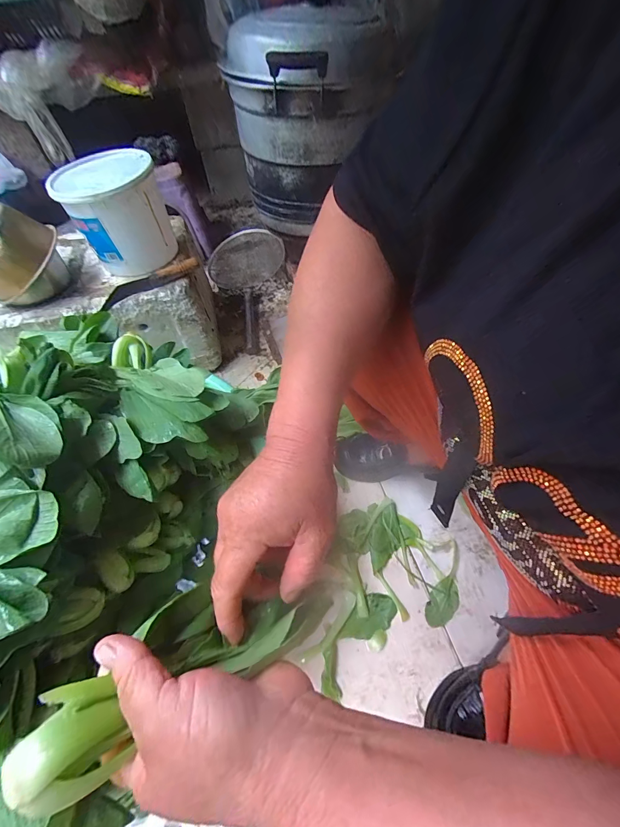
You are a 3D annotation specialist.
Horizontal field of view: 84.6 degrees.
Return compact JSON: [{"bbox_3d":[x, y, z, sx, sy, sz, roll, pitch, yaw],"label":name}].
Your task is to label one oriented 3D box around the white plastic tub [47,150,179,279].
[{"bbox_3d":[-0.379,-0.392,0.684,0.166,0.174,0.159,-25,57,-14],"label":"white plastic tub"}]

